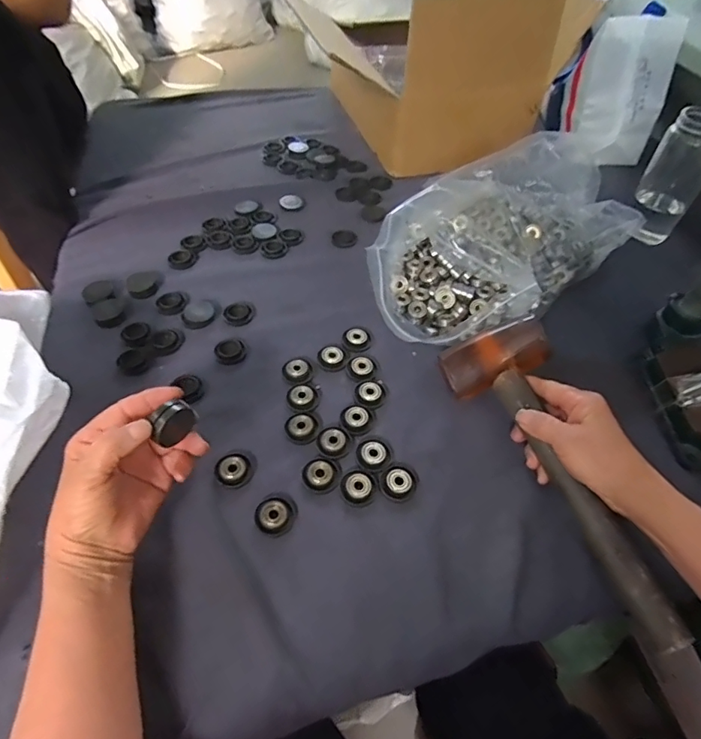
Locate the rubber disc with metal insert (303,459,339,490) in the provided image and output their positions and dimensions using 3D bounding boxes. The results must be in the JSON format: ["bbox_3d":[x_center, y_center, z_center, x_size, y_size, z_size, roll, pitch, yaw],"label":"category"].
[{"bbox_3d":[-0.026,0.092,0.427,0.030,0.007,0.026,-13,52,-14],"label":"rubber disc with metal insert"}]

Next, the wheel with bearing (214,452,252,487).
[{"bbox_3d":[-0.102,0.087,0.426,0.031,0.010,0.028,-29,58,-25],"label":"wheel with bearing"}]

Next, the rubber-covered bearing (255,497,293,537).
[{"bbox_3d":[-0.063,0.119,0.402,0.030,0.009,0.031,2,50,-2],"label":"rubber-covered bearing"}]

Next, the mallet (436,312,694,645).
[{"bbox_3d":[0.190,0.077,0.421,0.095,0.050,0.286,-20,61,-18],"label":"mallet"}]

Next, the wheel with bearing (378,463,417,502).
[{"bbox_3d":[0.043,0.098,0.428,0.035,0.006,0.032,2,50,-2],"label":"wheel with bearing"}]

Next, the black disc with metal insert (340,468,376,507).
[{"bbox_3d":[0.007,0.101,0.422,0.030,0.006,0.031,2,50,-2],"label":"black disc with metal insert"}]

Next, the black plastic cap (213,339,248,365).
[{"bbox_3d":[-0.128,-0.021,0.517,0.032,0.006,0.036,-21,55,-20],"label":"black plastic cap"}]

